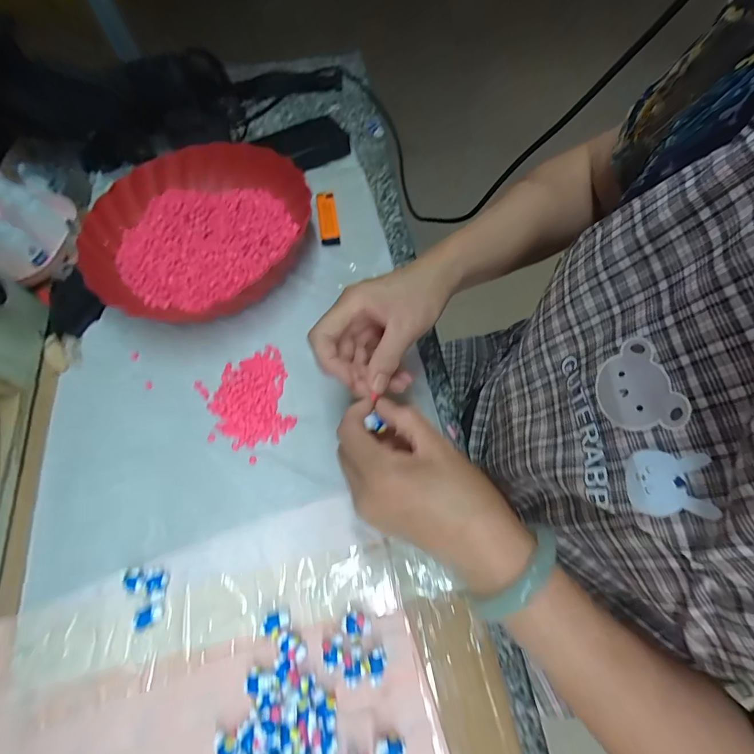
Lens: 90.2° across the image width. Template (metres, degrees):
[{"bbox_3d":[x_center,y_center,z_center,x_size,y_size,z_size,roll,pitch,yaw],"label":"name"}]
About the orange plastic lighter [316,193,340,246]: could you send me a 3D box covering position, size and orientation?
[{"bbox_3d":[-0.058,-0.190,0.444,0.021,0.013,0.082,-8,65,-4],"label":"orange plastic lighter"}]

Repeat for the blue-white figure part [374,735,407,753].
[{"bbox_3d":[0.009,0.243,0.243,0.018,0.010,0.017,0,65,0],"label":"blue-white figure part"}]

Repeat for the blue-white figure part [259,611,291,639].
[{"bbox_3d":[-0.074,0.181,0.275,0.021,0.012,0.015,-10,65,-4],"label":"blue-white figure part"}]

